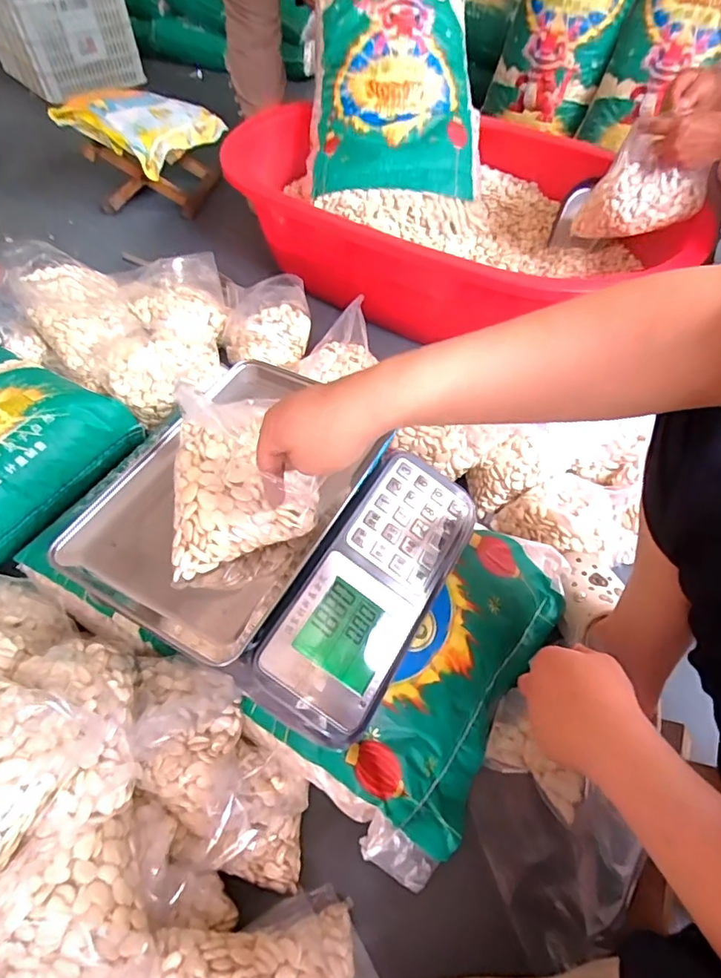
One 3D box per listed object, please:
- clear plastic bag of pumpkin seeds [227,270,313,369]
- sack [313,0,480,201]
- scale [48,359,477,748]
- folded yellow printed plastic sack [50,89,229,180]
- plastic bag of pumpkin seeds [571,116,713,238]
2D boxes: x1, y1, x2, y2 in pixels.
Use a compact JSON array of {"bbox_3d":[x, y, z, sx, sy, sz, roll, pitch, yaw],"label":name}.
[{"bbox_3d":[-0.175,-0.311,0.978,0.163,0.133,0.105,-7,53,-5],"label":"clear plastic bag of pumpkin seeds"},{"bbox_3d":[0.073,-0.926,1.129,0.346,0.096,0.614,-1,90,-1],"label":"sack"},{"bbox_3d":[-0.087,0.037,0.585,0.359,0.095,0.339,24,56,18],"label":"scale"},{"bbox_3d":[-0.578,-0.963,1.396,0.325,0.108,0.277,16,54,12],"label":"folded yellow printed plastic sack"},{"bbox_3d":[0.472,-0.487,0.872,0.181,0.167,0.068,14,54,11],"label":"plastic bag of pumpkin seeds"}]

